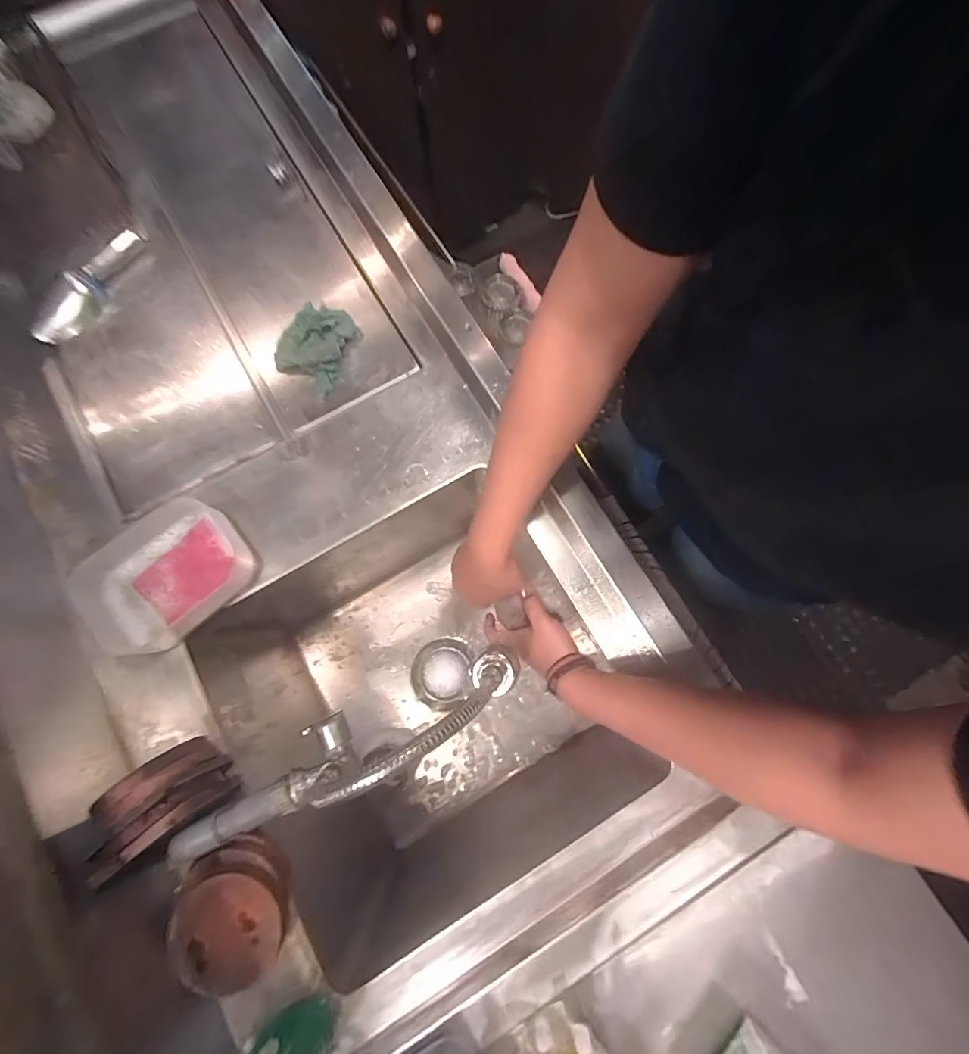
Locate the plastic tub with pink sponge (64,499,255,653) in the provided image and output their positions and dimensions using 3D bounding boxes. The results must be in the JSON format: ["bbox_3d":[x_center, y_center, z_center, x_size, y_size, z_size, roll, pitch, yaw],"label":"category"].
[{"bbox_3d":[-0.354,0.057,0.509,0.173,0.042,0.129,-40,80,-9],"label":"plastic tub with pink sponge"}]

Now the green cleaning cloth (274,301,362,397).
[{"bbox_3d":[-0.214,-0.230,0.574,0.079,0.032,0.099,20,78,7],"label":"green cleaning cloth"}]

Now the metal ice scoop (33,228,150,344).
[{"bbox_3d":[-0.523,-0.319,0.605,0.047,0.036,0.181,35,80,10],"label":"metal ice scoop"}]

